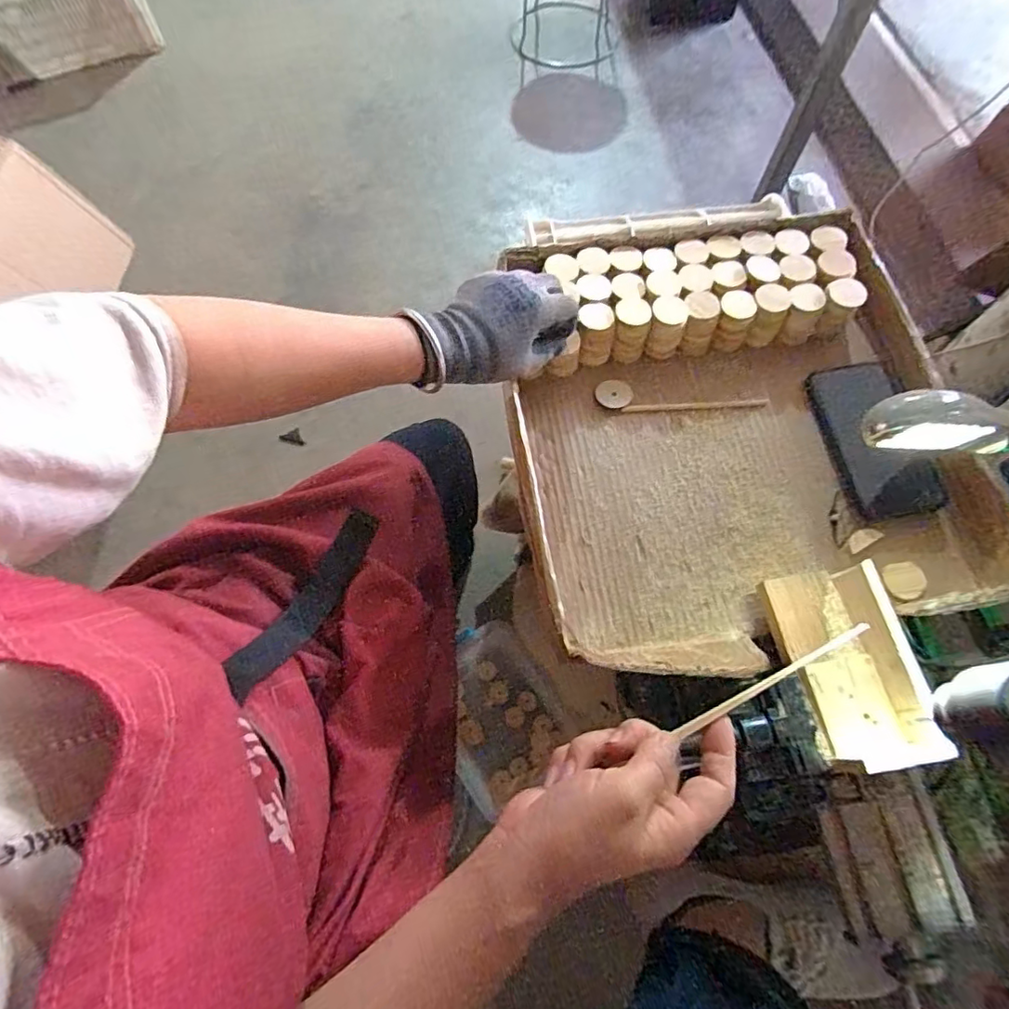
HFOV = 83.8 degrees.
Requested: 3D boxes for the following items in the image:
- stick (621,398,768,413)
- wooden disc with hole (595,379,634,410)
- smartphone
[{"bbox_3d":[0.194,-0.101,0.574,0.148,0.006,0.010,-4,67,-1],"label":"stick"},{"bbox_3d":[0.109,-0.110,0.562,0.035,0.006,0.031,29,71,12],"label":"wooden disc with hole"},{"bbox_3d":[0.347,-0.063,0.535,0.072,0.010,0.161,-17,66,19],"label":"smartphone"}]

